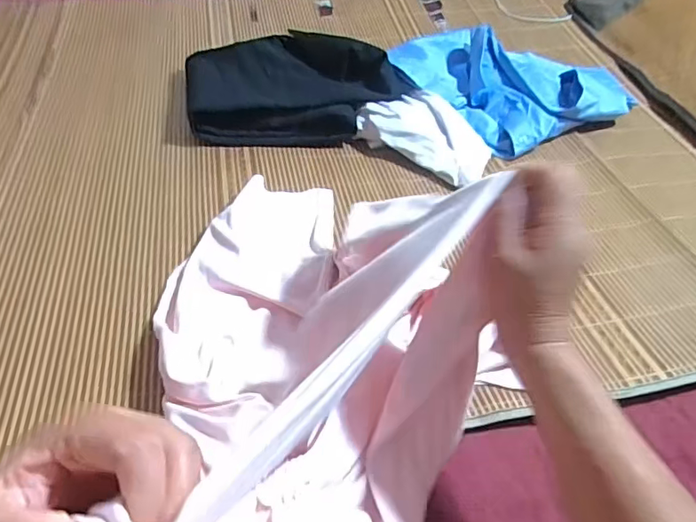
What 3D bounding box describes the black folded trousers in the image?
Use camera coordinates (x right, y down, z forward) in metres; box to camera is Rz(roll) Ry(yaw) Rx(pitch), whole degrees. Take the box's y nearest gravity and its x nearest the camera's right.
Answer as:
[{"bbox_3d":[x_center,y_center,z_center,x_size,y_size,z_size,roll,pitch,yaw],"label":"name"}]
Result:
[{"bbox_3d":[-0.077,-0.283,0.831,0.318,0.082,0.245,-6,45,-11],"label":"black folded trousers"}]

